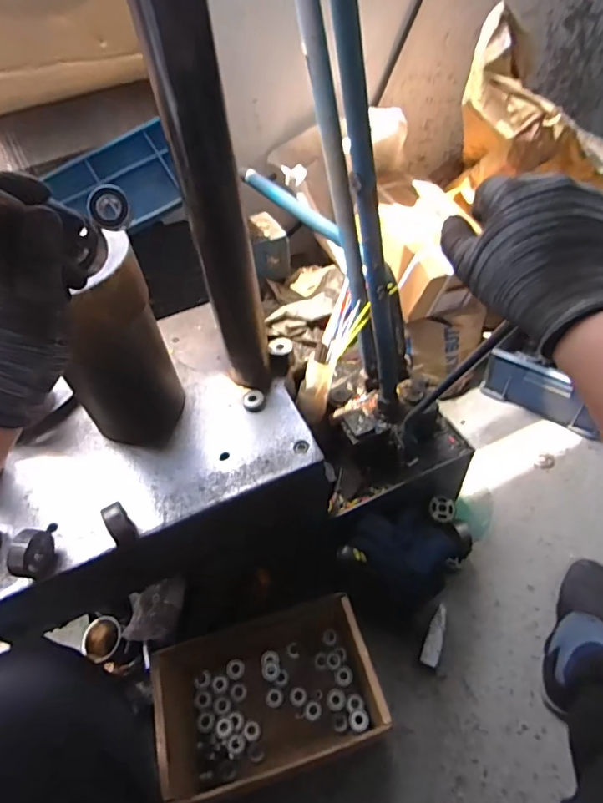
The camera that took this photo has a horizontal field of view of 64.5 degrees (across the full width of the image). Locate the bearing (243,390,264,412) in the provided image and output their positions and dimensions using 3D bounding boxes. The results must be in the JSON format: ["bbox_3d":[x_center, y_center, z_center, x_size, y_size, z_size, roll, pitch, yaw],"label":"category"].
[{"bbox_3d":[-0.069,-0.002,0.689,0.029,0.015,0.032,-12,51,-4],"label":"bearing"}]

